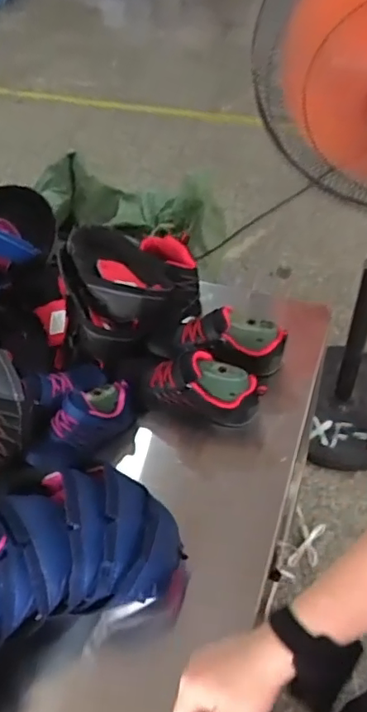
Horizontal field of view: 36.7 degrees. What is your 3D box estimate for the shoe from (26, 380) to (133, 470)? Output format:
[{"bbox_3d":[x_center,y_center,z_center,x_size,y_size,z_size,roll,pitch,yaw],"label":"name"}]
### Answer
[{"bbox_3d":[-0.129,0.094,0.721,0.153,0.084,0.060,-33,55,-21],"label":"shoe"}]

